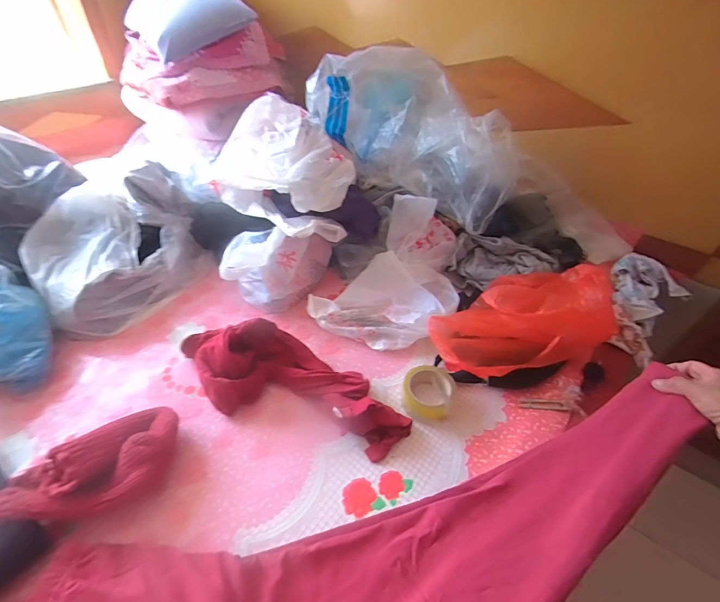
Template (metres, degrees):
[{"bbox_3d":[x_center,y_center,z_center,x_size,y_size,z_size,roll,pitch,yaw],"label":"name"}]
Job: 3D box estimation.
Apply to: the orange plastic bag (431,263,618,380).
[{"bbox_3d":[0.341,0.034,0.758,0.425,0.120,0.215,-20,46,-23],"label":"orange plastic bag"}]

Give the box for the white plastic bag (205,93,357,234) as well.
[{"bbox_3d":[-0.169,-0.336,0.866,0.333,0.166,0.277,28,49,24],"label":"white plastic bag"}]

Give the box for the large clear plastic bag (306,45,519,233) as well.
[{"bbox_3d":[0.157,-0.443,0.944,0.495,0.297,0.294,21,46,18],"label":"large clear plastic bag"}]

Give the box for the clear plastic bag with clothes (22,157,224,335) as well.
[{"bbox_3d":[-0.566,-0.140,0.890,0.276,0.213,0.402,31,49,29],"label":"clear plastic bag with clothes"}]

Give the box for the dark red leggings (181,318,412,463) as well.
[{"bbox_3d":[-0.092,0.145,0.677,0.388,0.117,0.173,11,43,11],"label":"dark red leggings"}]

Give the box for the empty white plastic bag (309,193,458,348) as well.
[{"bbox_3d":[0.099,-0.063,0.836,0.259,0.171,0.369,30,49,28],"label":"empty white plastic bag"}]

